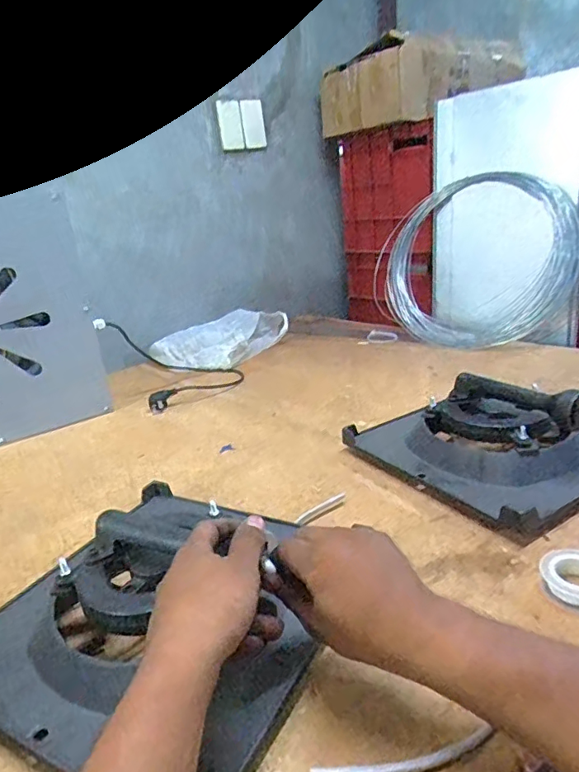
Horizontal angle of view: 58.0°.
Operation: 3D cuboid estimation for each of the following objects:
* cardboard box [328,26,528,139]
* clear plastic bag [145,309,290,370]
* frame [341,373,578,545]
[{"bbox_3d":[0.390,-0.840,1.485,0.521,0.177,0.326,-17,23,-29],"label":"cardboard box"},{"bbox_3d":[-0.185,-0.120,1.330,0.258,0.076,0.318,7,23,31],"label":"clear plastic bag"},{"bbox_3d":[0.272,0.044,0.683,0.278,0.101,0.277,-17,23,-29],"label":"frame"}]

